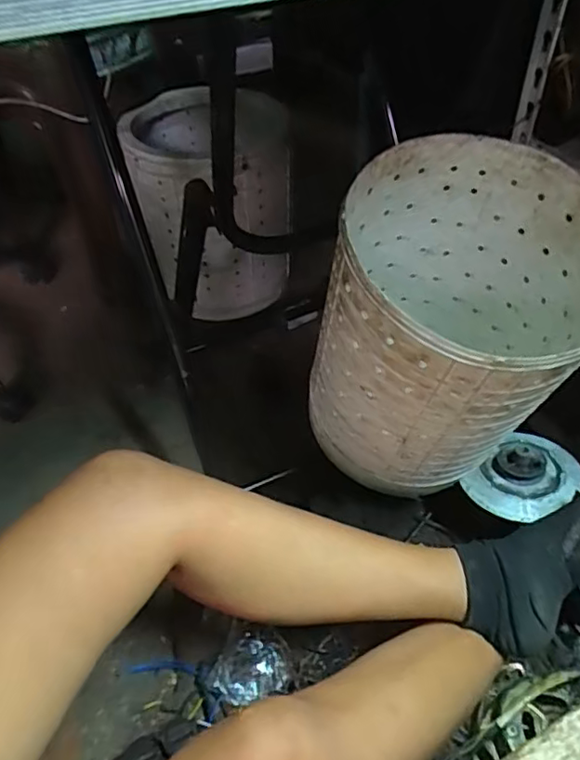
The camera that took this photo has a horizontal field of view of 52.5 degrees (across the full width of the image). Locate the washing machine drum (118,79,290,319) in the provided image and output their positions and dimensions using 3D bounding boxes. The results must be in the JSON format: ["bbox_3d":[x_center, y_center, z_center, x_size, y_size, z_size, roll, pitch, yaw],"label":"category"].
[{"bbox_3d":[-0.127,-0.301,1.038,0.244,0.333,0.259,-2,47,2],"label":"washing machine drum"}]

